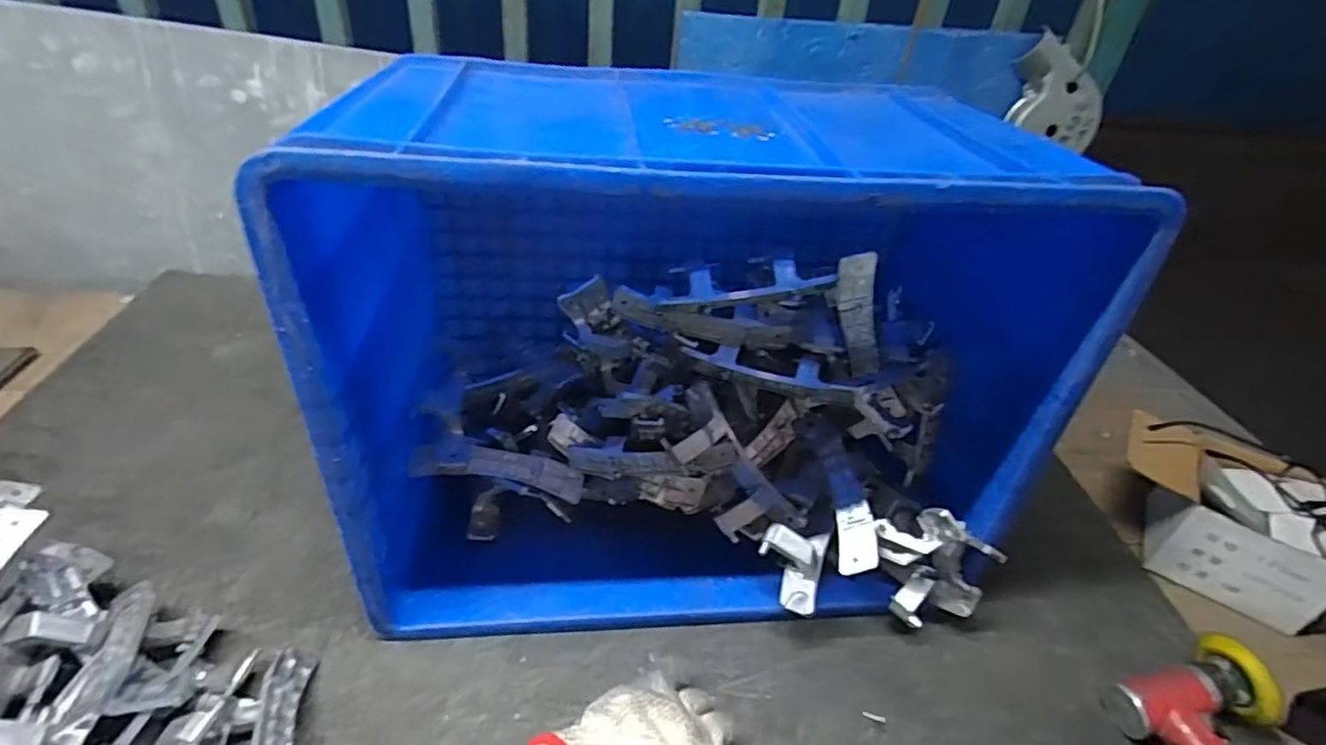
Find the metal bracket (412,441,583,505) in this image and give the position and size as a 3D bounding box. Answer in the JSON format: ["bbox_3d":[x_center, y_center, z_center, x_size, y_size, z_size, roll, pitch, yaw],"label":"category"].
[{"bbox_3d":[-0.148,0.087,0.582,0.150,0.030,0.038,13,33,-16],"label":"metal bracket"}]

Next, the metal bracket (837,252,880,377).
[{"bbox_3d":[0.168,-0.049,0.546,0.017,0.105,0.033,-23,23,-34],"label":"metal bracket"}]

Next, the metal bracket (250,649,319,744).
[{"bbox_3d":[-0.264,0.245,0.443,0.026,0.027,0.153,-10,22,-21],"label":"metal bracket"}]

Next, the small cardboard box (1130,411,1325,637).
[{"bbox_3d":[0.587,0.141,0.678,0.188,0.109,0.153,25,40,24],"label":"small cardboard box"}]

